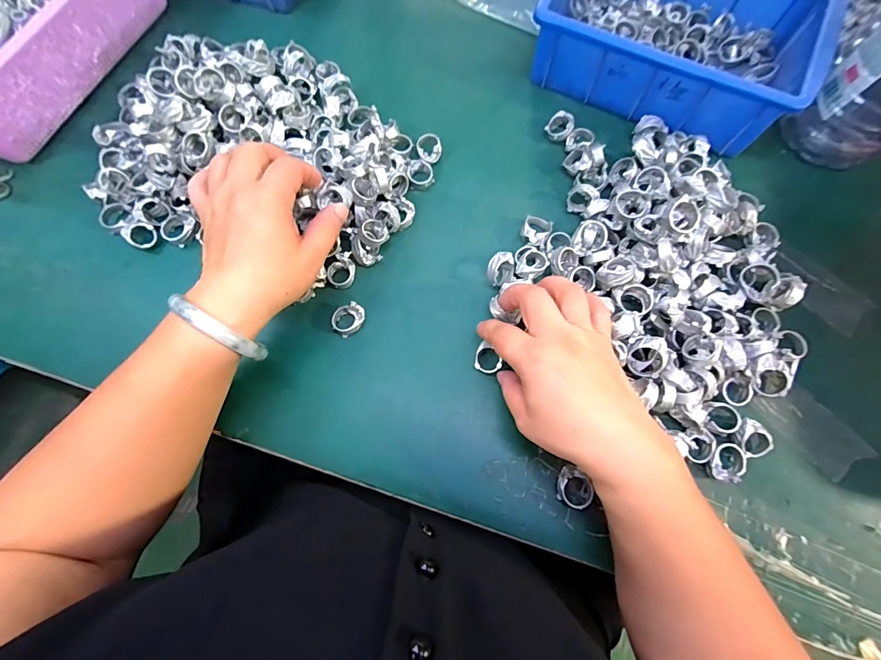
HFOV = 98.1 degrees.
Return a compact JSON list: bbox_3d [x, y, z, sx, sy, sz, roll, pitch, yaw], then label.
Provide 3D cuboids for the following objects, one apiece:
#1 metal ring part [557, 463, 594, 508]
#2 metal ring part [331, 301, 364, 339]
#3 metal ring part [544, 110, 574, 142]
[{"bbox_3d":[0.099,0.118,0.283,0.027,0.011,0.025,24,73,8],"label":"metal ring part"},{"bbox_3d":[-0.077,-0.009,0.319,0.029,0.015,0.022,-25,74,-8],"label":"metal ring part"},{"bbox_3d":[0.117,-0.199,0.376,0.025,0.017,0.026,0,72,0],"label":"metal ring part"}]

